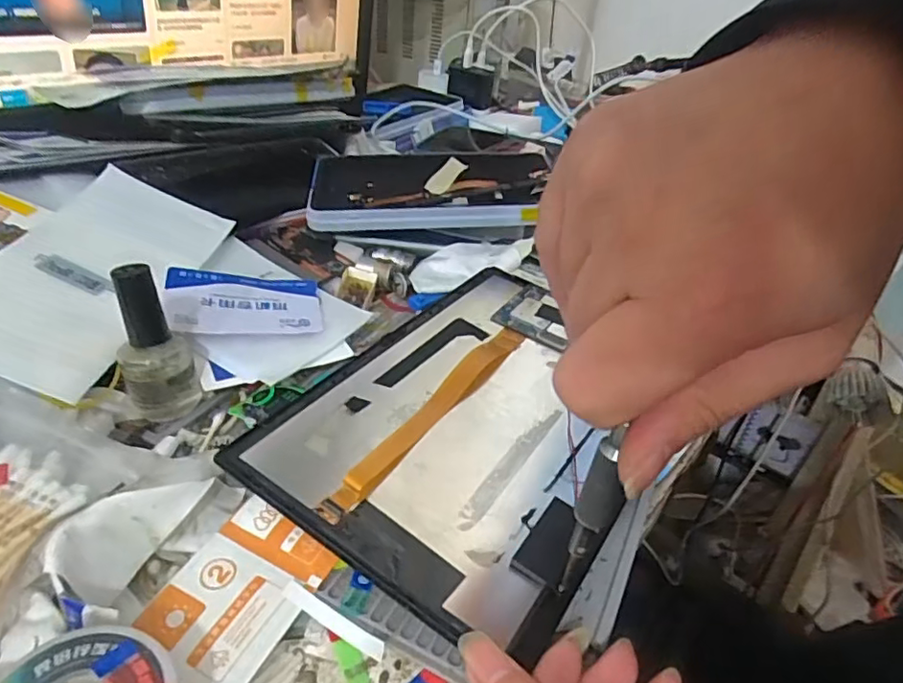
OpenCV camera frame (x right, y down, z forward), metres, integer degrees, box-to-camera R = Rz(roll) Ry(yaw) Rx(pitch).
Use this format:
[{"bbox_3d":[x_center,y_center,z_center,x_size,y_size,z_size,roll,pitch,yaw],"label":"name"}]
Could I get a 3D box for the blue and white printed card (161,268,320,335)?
[{"bbox_3d":[-0.120,-0.024,0.346,0.084,0.004,0.055,2,42,-23],"label":"blue and white printed card"}]

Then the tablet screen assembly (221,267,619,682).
[{"bbox_3d":[0.016,0.030,0.316,0.151,0.010,0.229,22,37,21],"label":"tablet screen assembly"}]

